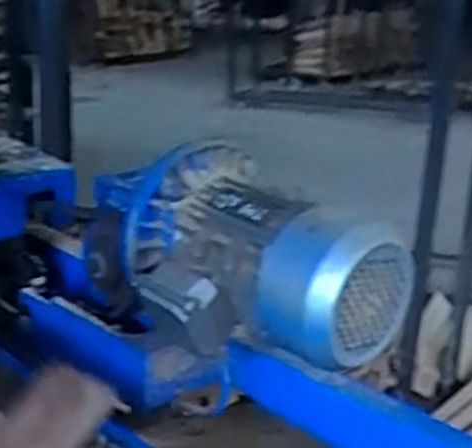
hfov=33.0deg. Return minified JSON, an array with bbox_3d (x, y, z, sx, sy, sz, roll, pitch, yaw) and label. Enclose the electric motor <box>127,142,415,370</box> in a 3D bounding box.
[{"bbox_3d":[0.016,0.048,0.838,0.169,0.181,0.294,-14,24,-40],"label":"electric motor"}]

